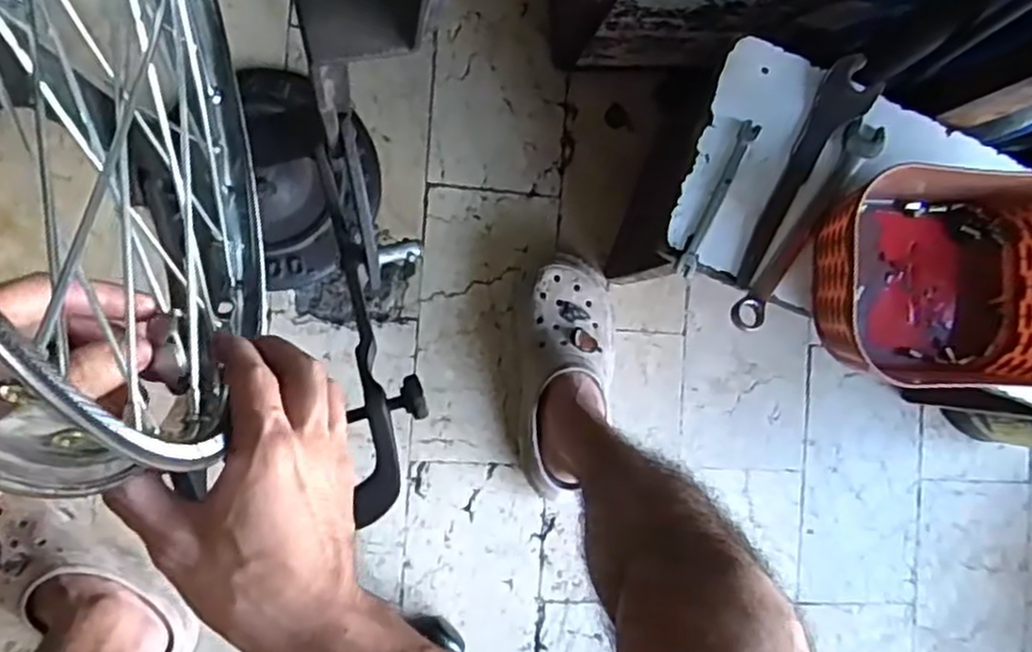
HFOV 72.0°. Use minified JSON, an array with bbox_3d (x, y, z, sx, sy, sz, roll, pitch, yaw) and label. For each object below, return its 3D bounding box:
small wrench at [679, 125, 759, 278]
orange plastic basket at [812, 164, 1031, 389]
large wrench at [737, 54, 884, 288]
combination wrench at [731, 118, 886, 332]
[{"bbox_3d":[0.161,-0.102,0.564,0.015,0.005,0.131,27,85,-8],"label":"small wrench"},{"bbox_3d":[0.337,-0.040,0.564,0.204,0.081,0.167,2,89,-10],"label":"orange plastic basket"},{"bbox_3d":[0.229,-0.125,0.571,0.042,0.014,0.202,34,84,-8],"label":"large wrench"},{"bbox_3d":[0.238,-0.081,0.579,0.030,0.011,0.199,34,84,-8],"label":"combination wrench"}]

